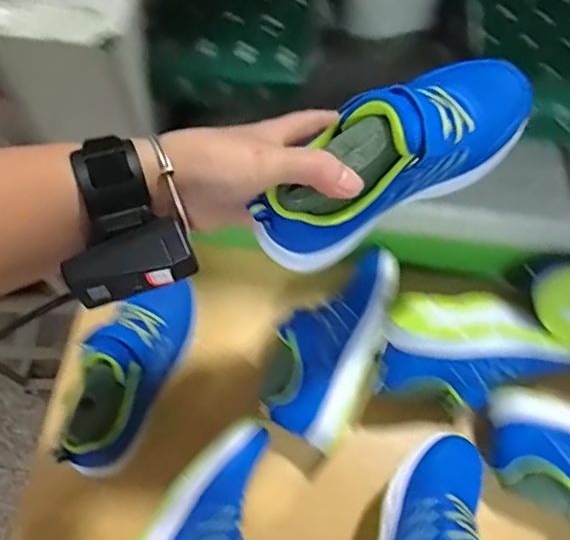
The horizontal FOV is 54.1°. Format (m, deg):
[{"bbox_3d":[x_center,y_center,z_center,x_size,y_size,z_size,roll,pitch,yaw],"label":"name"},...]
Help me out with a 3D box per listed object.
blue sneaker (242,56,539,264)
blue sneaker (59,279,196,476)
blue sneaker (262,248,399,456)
[{"bbox_3d":[0.075,-0.082,0.381,0.211,0.104,0.065,-32,70,-12],"label":"blue sneaker"},{"bbox_3d":[-0.156,0.094,0.565,0.076,0.105,0.218,18,66,7],"label":"blue sneaker"},{"bbox_3d":[0.048,0.076,0.587,0.108,0.094,0.214,21,66,8],"label":"blue sneaker"}]

